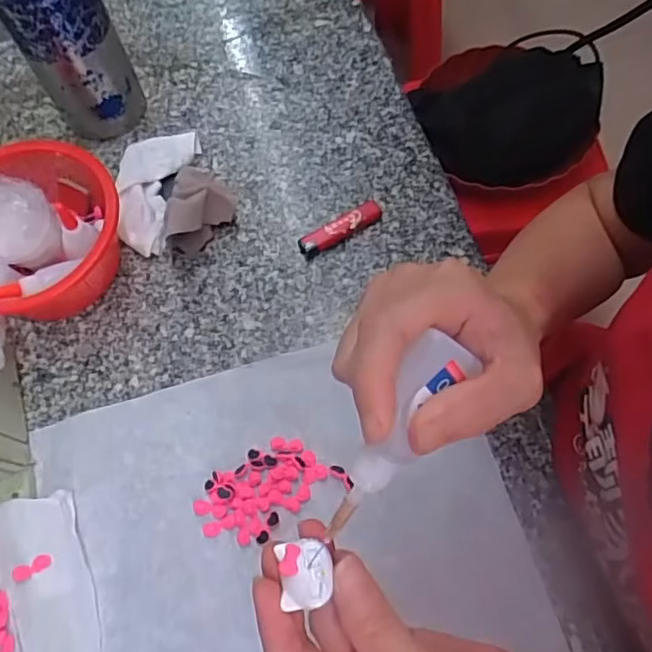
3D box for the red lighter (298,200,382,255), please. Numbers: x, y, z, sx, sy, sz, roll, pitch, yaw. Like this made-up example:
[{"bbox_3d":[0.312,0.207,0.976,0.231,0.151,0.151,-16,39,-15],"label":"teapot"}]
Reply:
[{"bbox_3d":[0.013,-0.085,0.518,0.079,0.012,0.020,-30,68,-9],"label":"red lighter"}]

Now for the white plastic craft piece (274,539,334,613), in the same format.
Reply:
[{"bbox_3d":[-0.008,0.097,0.236,0.019,0.007,0.024,-6,67,1],"label":"white plastic craft piece"}]

